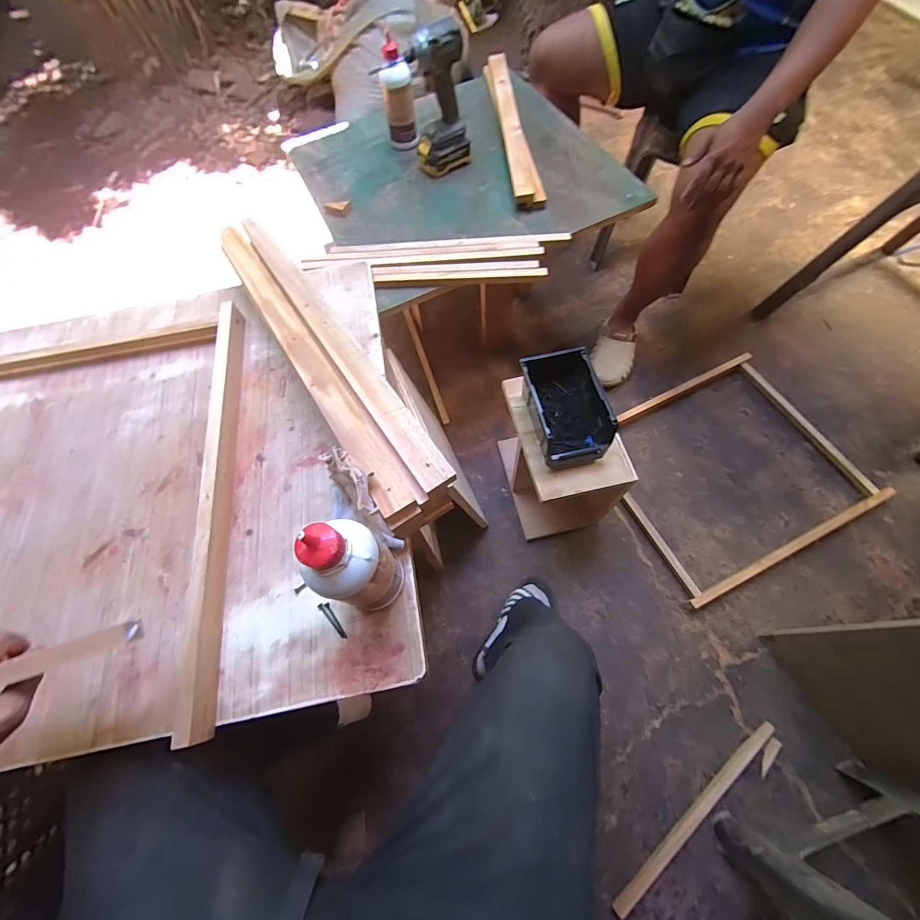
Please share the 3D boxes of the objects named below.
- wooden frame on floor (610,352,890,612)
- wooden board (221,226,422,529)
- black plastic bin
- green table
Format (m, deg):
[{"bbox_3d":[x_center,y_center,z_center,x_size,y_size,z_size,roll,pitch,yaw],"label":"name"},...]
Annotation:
[{"bbox_3d":[0.701,0.009,1.052,0.623,0.050,0.510,-23,66,-10],"label":"wooden frame on floor"},{"bbox_3d":[-0.218,-0.158,0.550,0.047,0.027,0.571,-32,69,-10],"label":"wooden board"},{"bbox_3d":[0.203,-0.094,0.773,0.132,0.113,0.201,-12,66,-2],"label":"black plastic bin"},{"bbox_3d":[-0.010,-0.622,1.163,0.683,0.463,0.739,-25,67,-7],"label":"green table"}]

